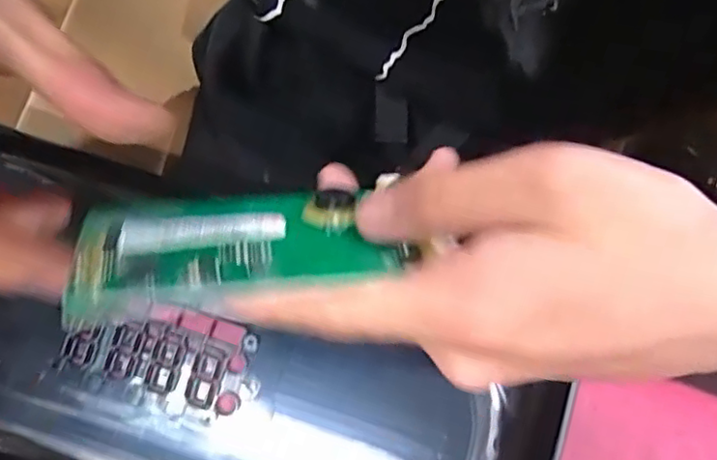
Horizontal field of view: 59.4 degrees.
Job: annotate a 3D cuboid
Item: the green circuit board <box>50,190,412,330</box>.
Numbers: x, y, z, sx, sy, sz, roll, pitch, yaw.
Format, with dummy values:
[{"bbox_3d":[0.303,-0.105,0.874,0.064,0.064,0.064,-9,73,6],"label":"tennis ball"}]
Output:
[{"bbox_3d":[-0.037,0.004,0.188,0.089,0.060,0.004,-7,119,-19],"label":"green circuit board"}]

